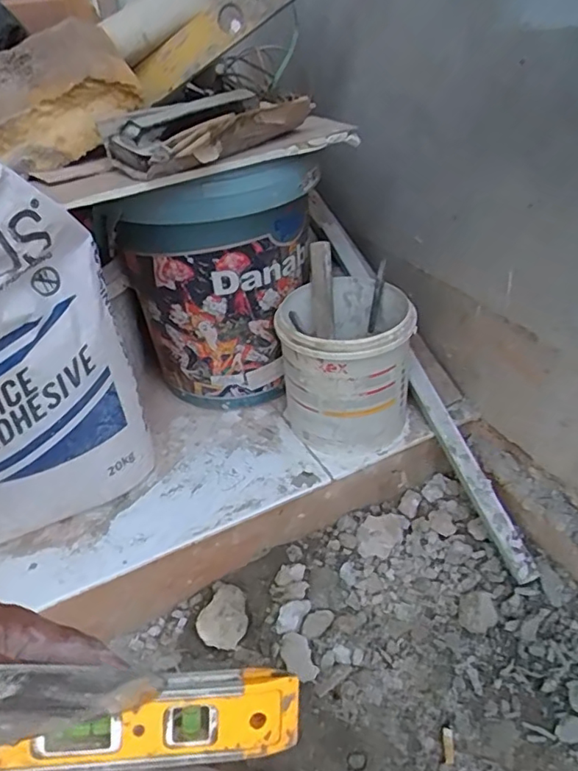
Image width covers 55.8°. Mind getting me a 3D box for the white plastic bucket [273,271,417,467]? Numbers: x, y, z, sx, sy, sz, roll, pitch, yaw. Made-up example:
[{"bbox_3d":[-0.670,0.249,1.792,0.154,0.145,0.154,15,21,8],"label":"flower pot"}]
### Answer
[{"bbox_3d":[0.083,-0.031,0.787,0.181,0.188,0.201,0,36,8],"label":"white plastic bucket"}]

